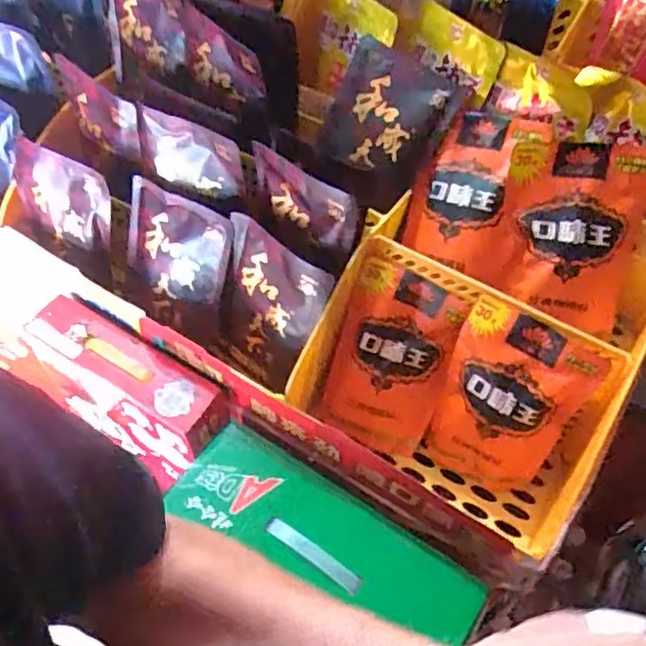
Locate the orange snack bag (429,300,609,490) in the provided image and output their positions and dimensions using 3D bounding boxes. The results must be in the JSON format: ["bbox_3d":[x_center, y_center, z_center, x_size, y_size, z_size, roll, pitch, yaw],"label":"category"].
[{"bbox_3d":[0.189,0.087,0.668,0.137,0.207,0.033,33,31,21],"label":"orange snack bag"}]

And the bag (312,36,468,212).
[{"bbox_3d":[0.071,-0.234,0.741,0.148,0.167,0.048,28,17,12],"label":"bag"}]

